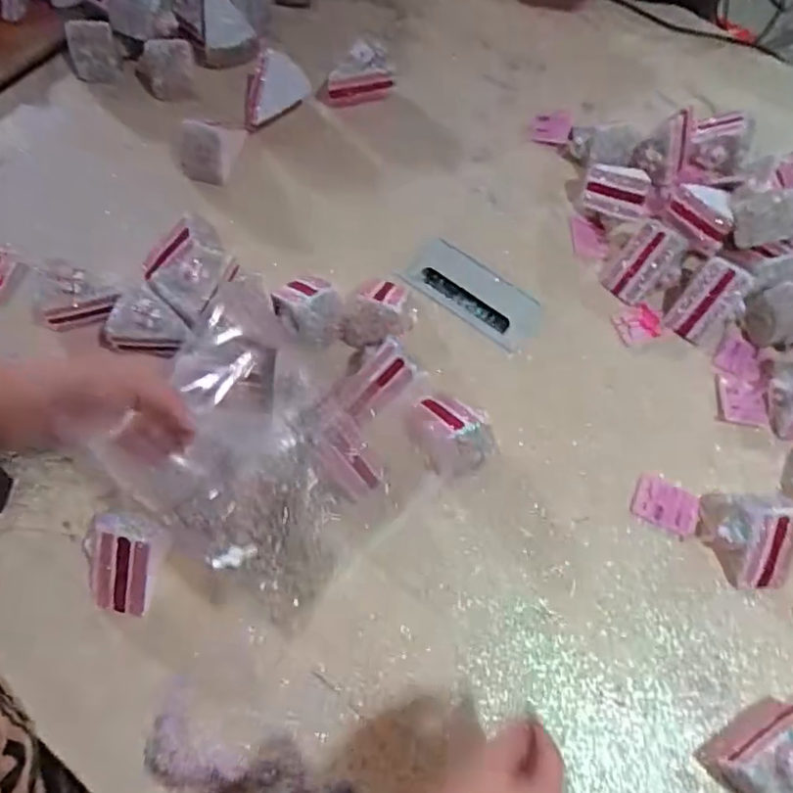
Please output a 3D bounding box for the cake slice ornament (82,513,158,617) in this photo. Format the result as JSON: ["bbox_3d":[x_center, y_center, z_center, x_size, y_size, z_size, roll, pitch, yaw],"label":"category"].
[{"bbox_3d":[-0.253,0.151,0.564,0.064,0.076,0.078,21,69,7],"label":"cake slice ornament"}]

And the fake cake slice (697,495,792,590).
[{"bbox_3d":[0.336,0.131,0.592,0.077,0.058,0.089,12,68,3],"label":"fake cake slice"}]

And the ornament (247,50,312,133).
[{"bbox_3d":[-0.156,-0.402,0.813,0.082,0.051,0.094,3,68,1],"label":"ornament"}]

